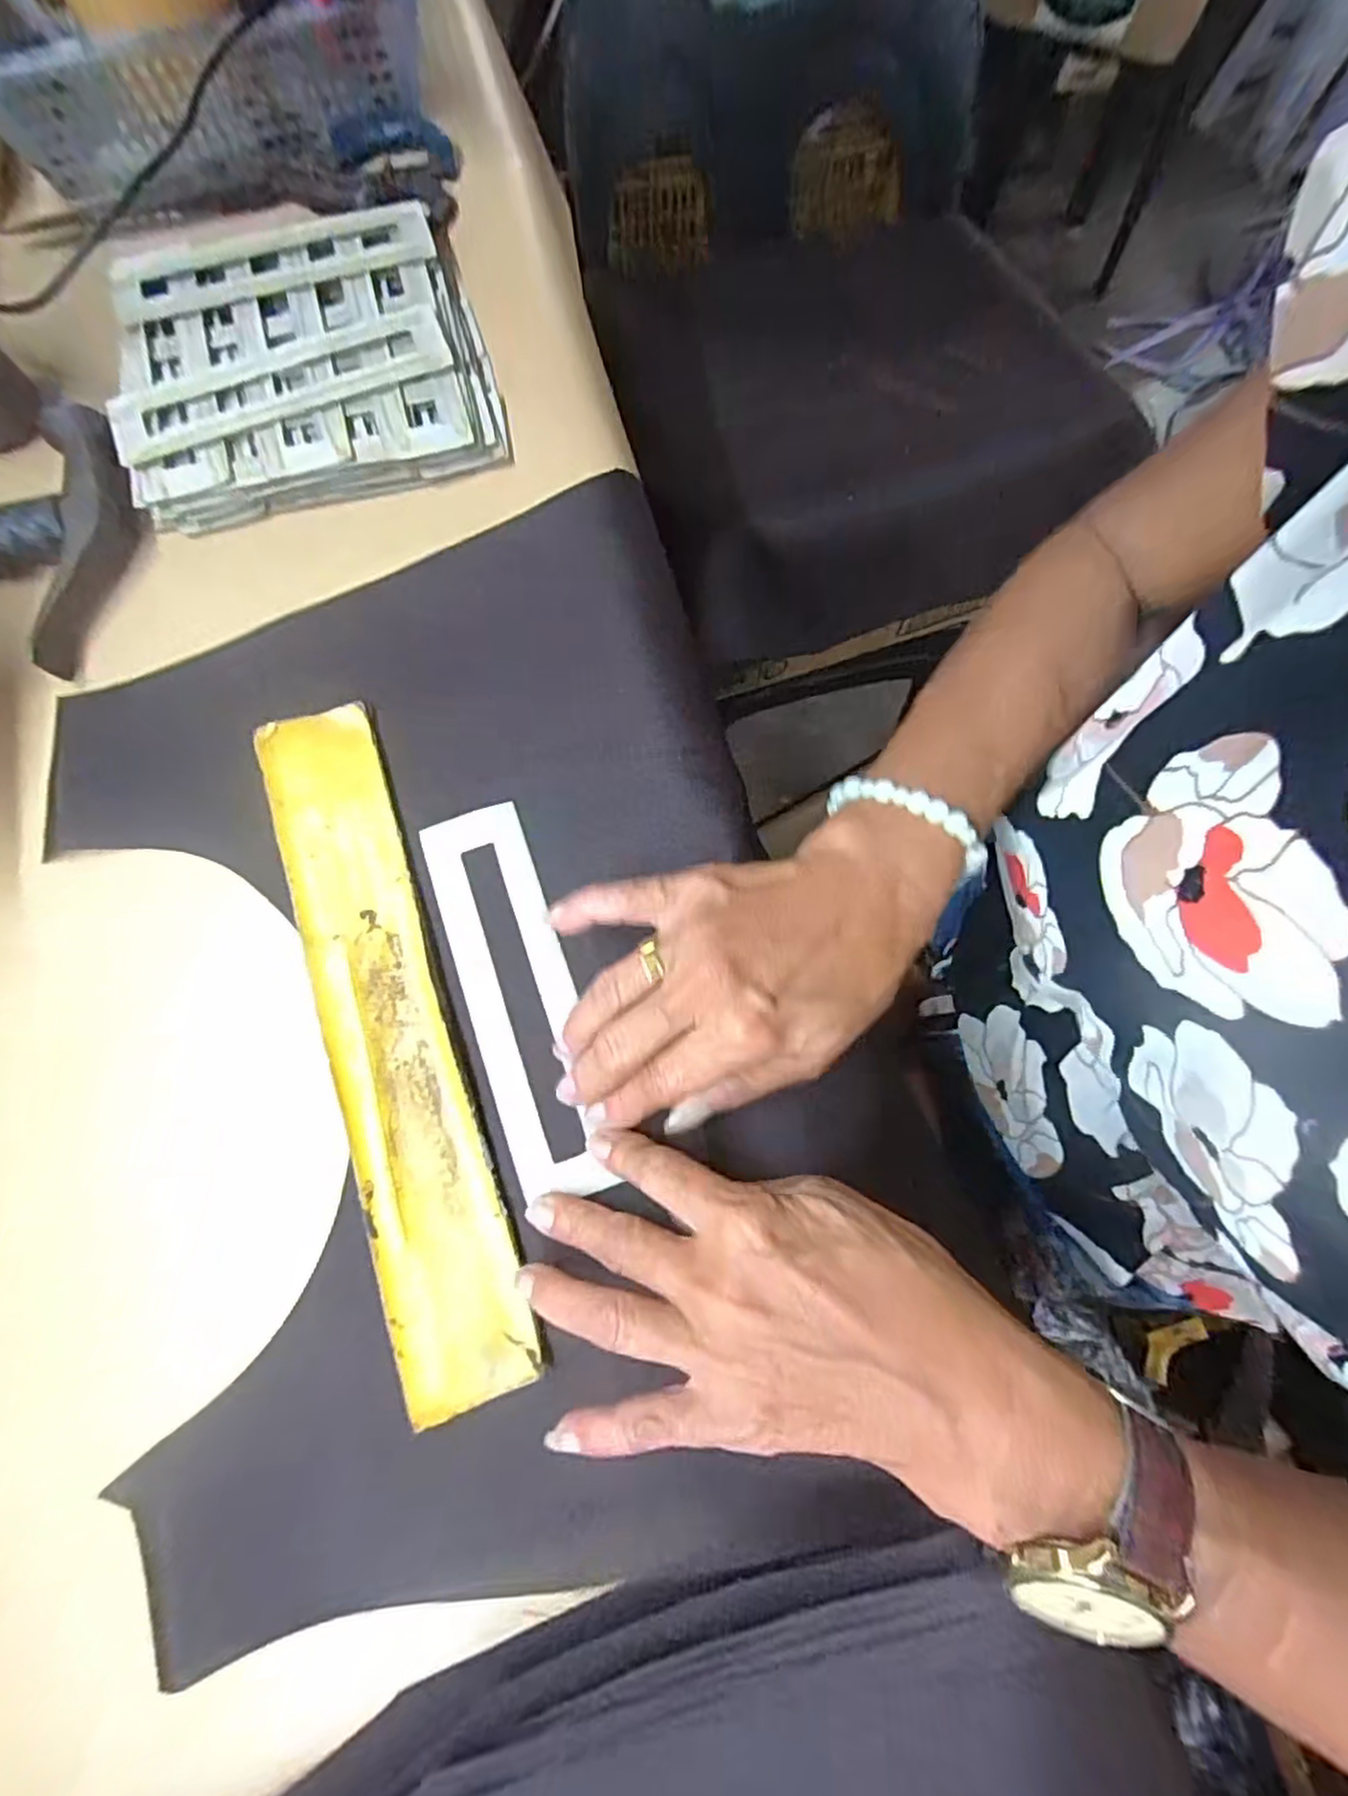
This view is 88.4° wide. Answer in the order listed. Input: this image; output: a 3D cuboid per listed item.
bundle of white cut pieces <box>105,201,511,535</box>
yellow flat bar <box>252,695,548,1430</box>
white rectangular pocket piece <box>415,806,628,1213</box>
[{"bbox_3d":[-0.181,-0.265,0.339,0.169,0.018,0.159,-14,77,-4],"label":"bundle of white cut pieces"},{"bbox_3d":[-0.111,0.046,0.265,0.047,0.006,0.265,-18,77,-9],"label":"yellow flat bar"},{"bbox_3d":[-0.061,0.037,0.274,0.041,0.005,0.155,-21,77,1],"label":"white rectangular pocket piece"}]

